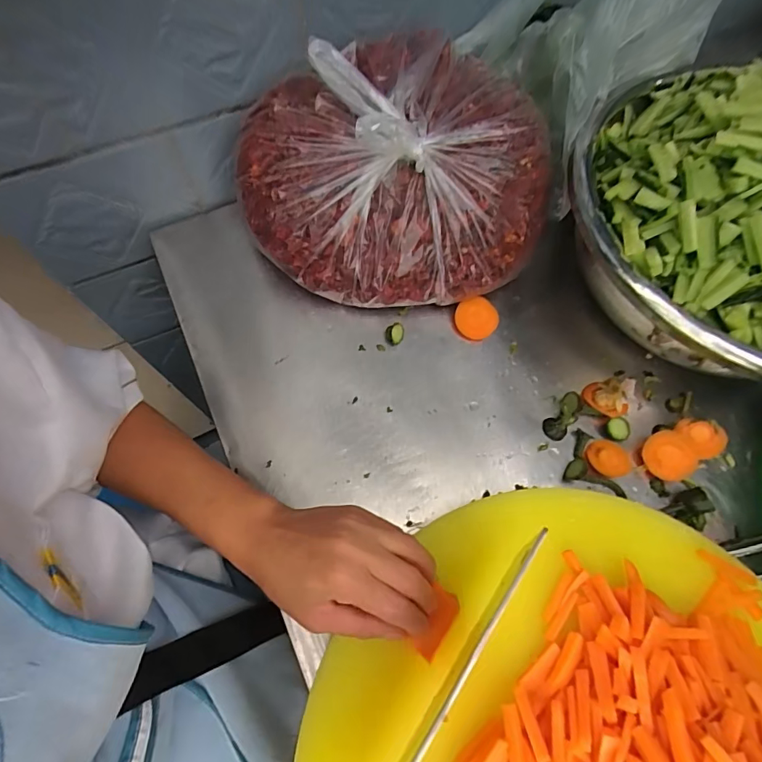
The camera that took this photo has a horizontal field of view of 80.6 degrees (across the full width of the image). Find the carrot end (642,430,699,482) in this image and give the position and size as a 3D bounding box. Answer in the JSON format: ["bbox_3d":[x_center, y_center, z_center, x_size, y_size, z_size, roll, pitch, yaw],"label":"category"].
[{"bbox_3d":[0.256,0.068,0.399,0.039,0.016,0.044,-33,71,-14],"label":"carrot end"}]

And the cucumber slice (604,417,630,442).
[{"bbox_3d":[0.219,0.044,0.414,0.021,0.009,0.021,0,67,-1],"label":"cucumber slice"}]

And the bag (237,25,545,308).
[{"bbox_3d":[0.007,-0.181,0.418,0.271,0.167,0.181,-4,67,-3],"label":"bag"}]

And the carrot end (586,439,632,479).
[{"bbox_3d":[0.202,0.070,0.401,0.039,0.007,0.032,31,70,12],"label":"carrot end"}]

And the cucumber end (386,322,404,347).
[{"bbox_3d":[0.013,-0.046,0.430,0.016,0.012,0.018,25,69,9],"label":"cucumber end"}]

